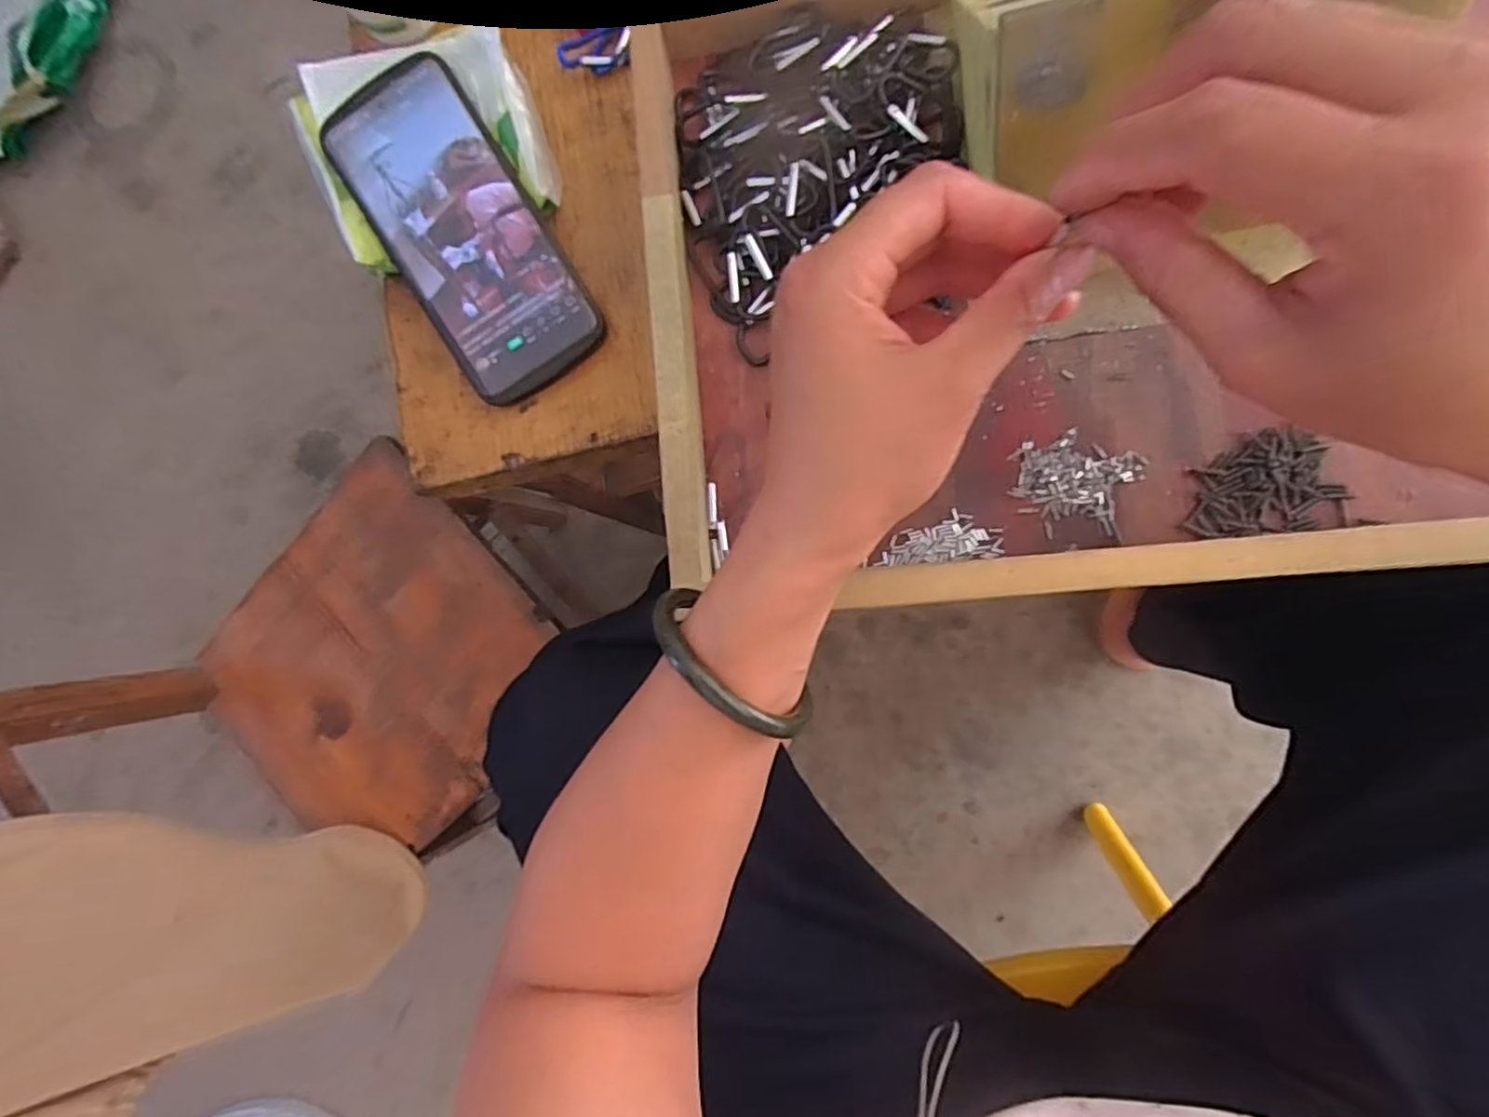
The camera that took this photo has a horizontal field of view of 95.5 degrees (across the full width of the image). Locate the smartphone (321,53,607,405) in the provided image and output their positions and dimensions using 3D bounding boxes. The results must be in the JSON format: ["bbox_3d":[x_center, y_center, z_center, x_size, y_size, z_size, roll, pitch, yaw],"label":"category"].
[{"bbox_3d":[-0.145,-0.167,0.348,0.077,0.008,0.166,-31,94,5],"label":"smartphone"}]

